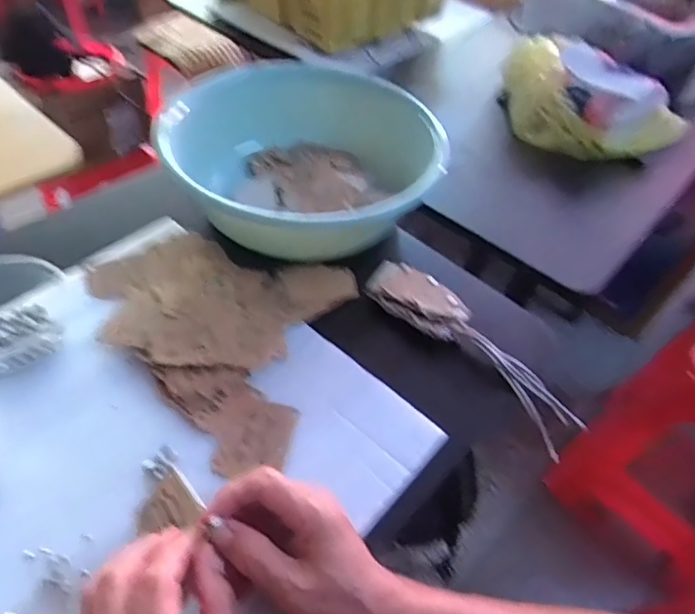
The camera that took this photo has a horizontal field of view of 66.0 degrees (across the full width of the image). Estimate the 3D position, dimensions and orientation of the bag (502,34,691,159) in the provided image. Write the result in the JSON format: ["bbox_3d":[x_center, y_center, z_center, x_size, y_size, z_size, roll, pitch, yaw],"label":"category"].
[{"bbox_3d":[0.335,-0.313,0.815,0.139,0.113,0.282,-26,58,-26],"label":"bag"}]

